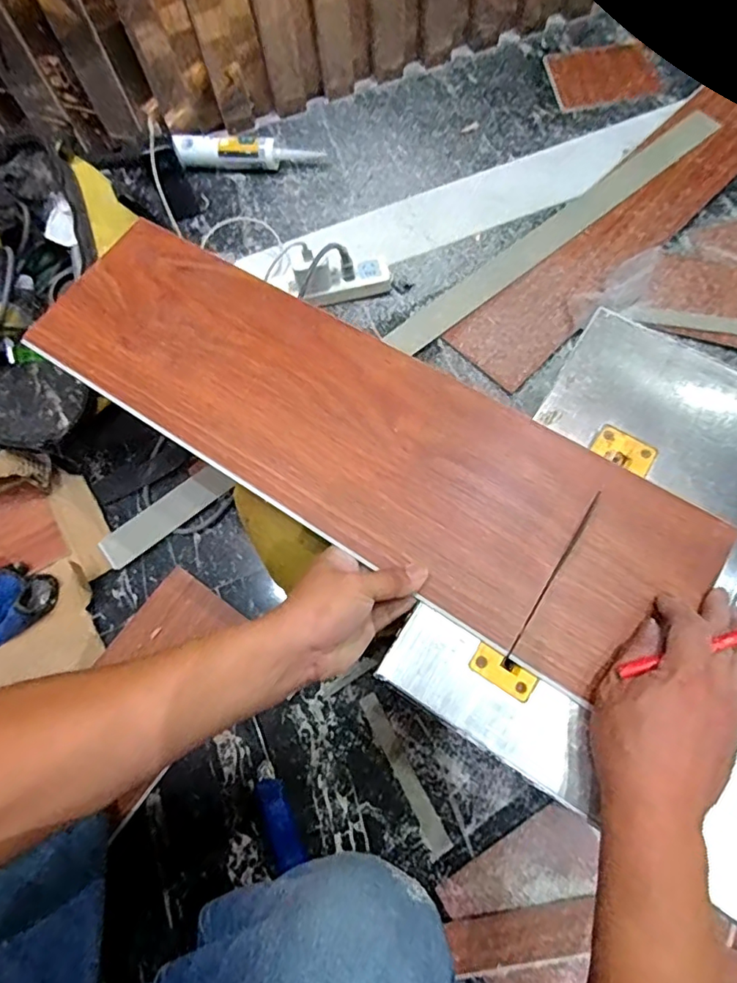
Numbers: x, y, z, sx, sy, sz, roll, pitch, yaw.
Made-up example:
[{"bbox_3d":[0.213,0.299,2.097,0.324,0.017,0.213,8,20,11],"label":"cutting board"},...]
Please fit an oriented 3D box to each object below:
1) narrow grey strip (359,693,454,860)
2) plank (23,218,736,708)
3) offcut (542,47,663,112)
[{"bbox_3d":[0.041,0.333,0.640,0.024,0.004,0.186,-28,72,-8],"label":"narrow grey strip"},{"bbox_3d":[-0.030,-0.063,0.492,0.637,0.015,0.185,31,74,15],"label":"plank"},{"bbox_3d":[0.439,-0.791,1.025,0.195,0.011,0.155,-11,70,-2],"label":"offcut"}]

